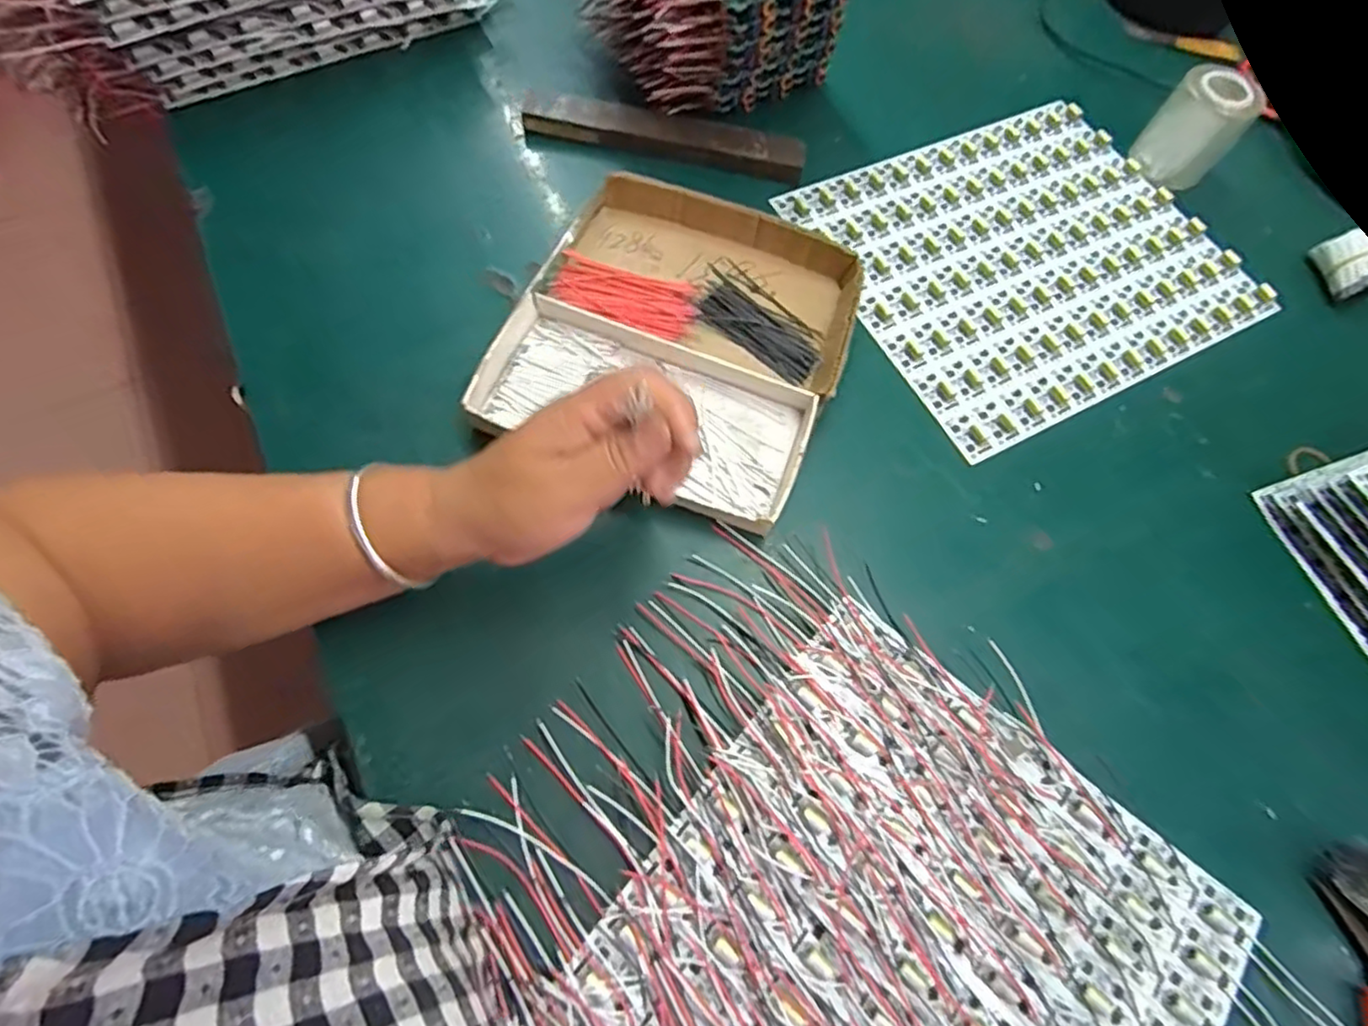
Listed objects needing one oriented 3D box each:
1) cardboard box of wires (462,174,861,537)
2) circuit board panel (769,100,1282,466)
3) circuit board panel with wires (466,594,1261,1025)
[{"bbox_3d":[-0.002,-0.110,0.413,0.192,0.028,0.211,19,68,6],"label":"cardboard box of wires"},{"bbox_3d":[0.246,-0.188,0.479,0.281,0.006,0.240,-25,70,-12],"label":"circuit board panel"},{"bbox_3d":[0.087,0.209,0.284,0.250,0.012,0.280,38,71,13],"label":"circuit board panel with wires"}]

